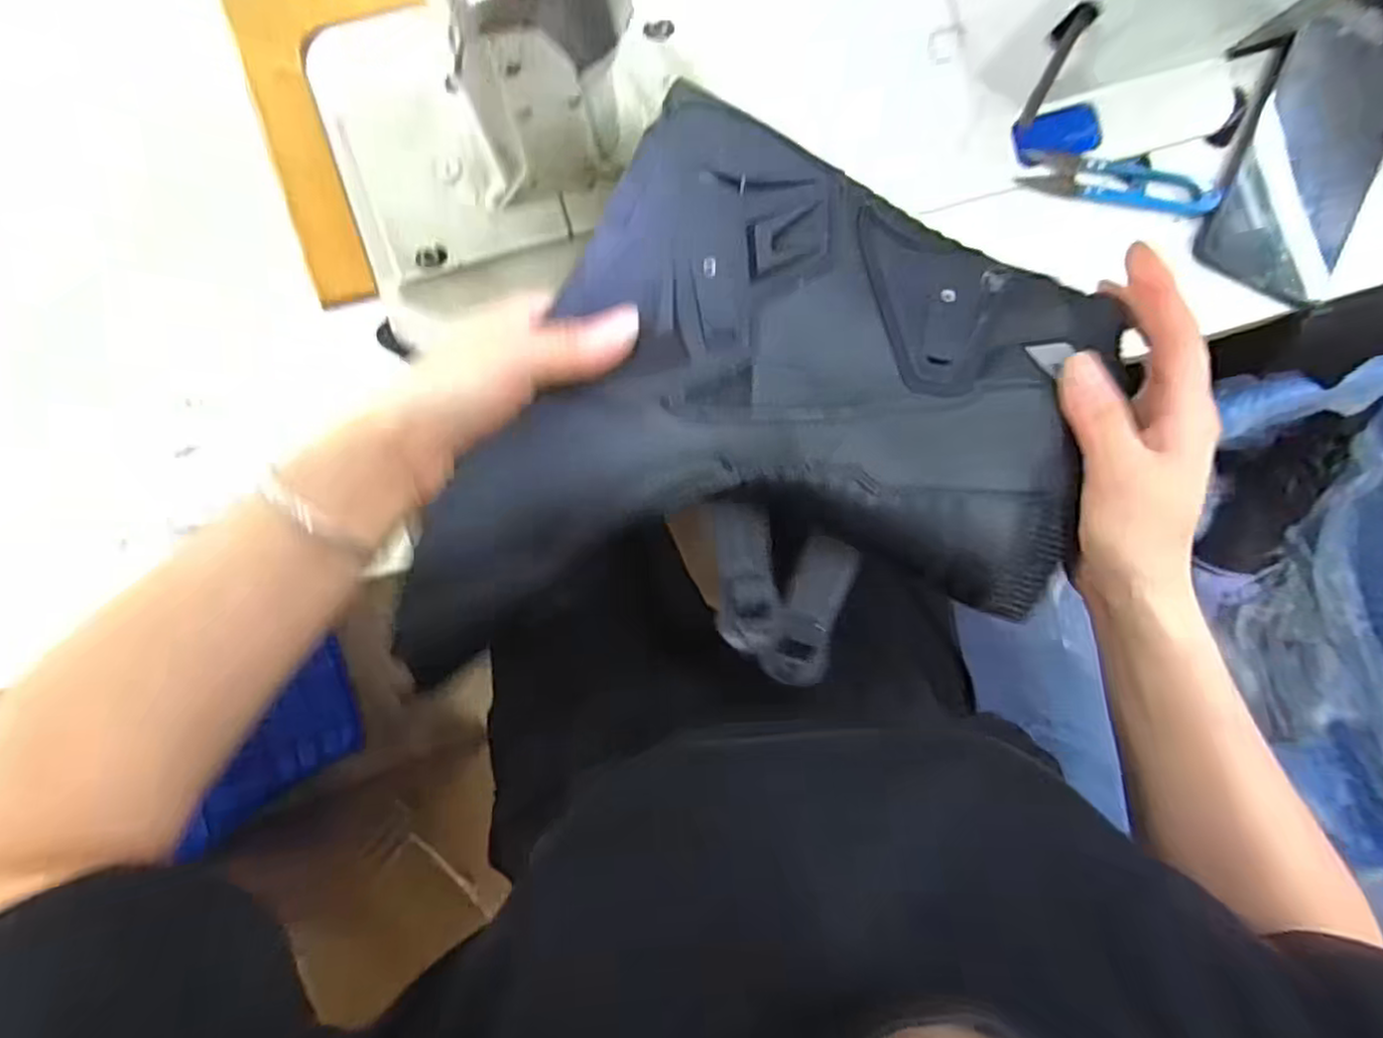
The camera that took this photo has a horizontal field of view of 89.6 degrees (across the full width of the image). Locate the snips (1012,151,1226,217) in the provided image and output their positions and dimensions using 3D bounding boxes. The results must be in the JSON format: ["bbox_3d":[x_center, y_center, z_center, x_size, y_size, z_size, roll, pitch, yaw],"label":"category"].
[{"bbox_3d":[0.252,-0.200,0.408,0.112,0.009,0.028,9,86,-2],"label":"snips"}]

